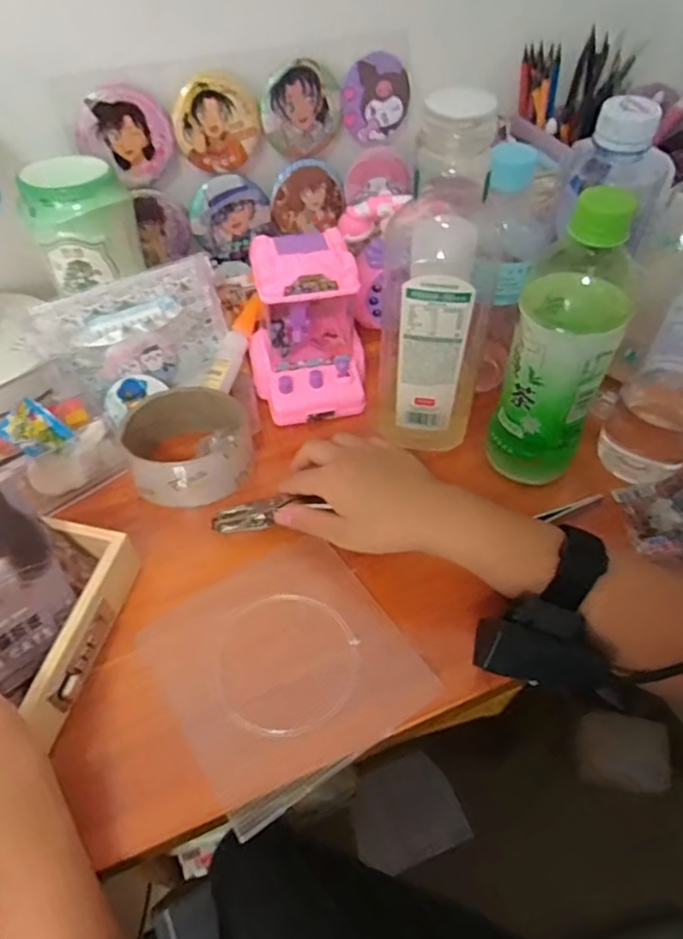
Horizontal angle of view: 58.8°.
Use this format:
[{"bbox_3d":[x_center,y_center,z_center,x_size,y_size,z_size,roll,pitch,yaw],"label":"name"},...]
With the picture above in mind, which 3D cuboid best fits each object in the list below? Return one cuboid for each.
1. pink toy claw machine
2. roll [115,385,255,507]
[{"bbox_3d":[-0.025,-0.118,0.495,0.100,0.124,0.092,-5,50,-4],"label":"pink toy claw machine"},{"bbox_3d":[-0.116,-0.015,0.466,0.092,0.047,0.084,0,50,0],"label":"roll"}]

